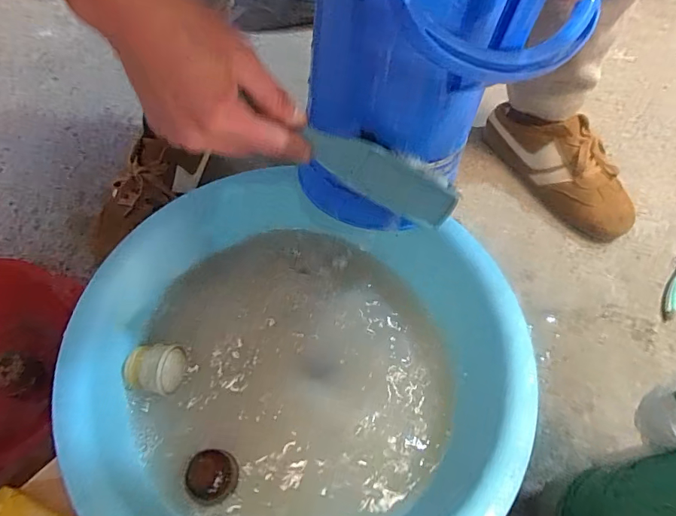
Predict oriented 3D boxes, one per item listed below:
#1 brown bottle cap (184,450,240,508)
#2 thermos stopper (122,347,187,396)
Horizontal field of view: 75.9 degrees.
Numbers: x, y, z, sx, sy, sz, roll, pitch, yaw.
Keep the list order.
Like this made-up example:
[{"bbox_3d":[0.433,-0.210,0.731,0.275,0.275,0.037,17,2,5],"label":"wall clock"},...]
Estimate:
[{"bbox_3d":[-0.100,0.174,0.346,0.037,0.025,0.036,2,58,-3],"label":"brown bottle cap"},{"bbox_3d":[-0.161,0.097,0.376,0.046,0.030,0.038,1,58,-4],"label":"thermos stopper"}]

